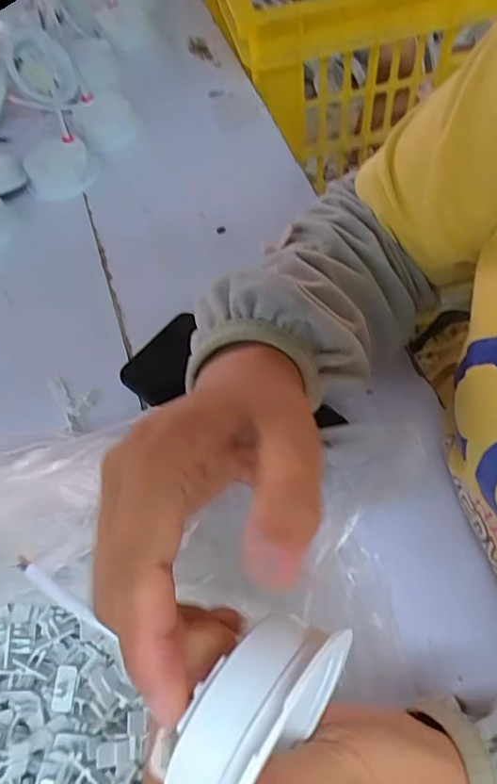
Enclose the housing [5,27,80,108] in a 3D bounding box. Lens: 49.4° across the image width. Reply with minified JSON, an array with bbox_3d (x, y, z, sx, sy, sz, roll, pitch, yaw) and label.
[{"bbox_3d":[-0.217,-0.334,0.564,0.060,0.036,0.077,-23,97,-31],"label":"housing"}]

